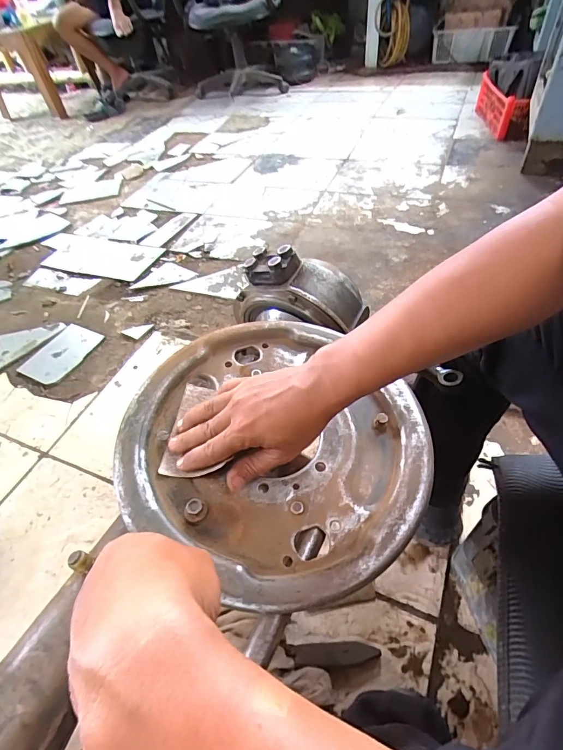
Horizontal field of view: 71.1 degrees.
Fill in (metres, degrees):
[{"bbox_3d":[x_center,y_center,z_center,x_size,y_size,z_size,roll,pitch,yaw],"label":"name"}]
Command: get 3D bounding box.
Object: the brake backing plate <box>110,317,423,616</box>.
[{"bbox_3d":[-0.010,0.061,0.390,0.271,0.033,0.286,-1,49,1],"label":"brake backing plate"}]

